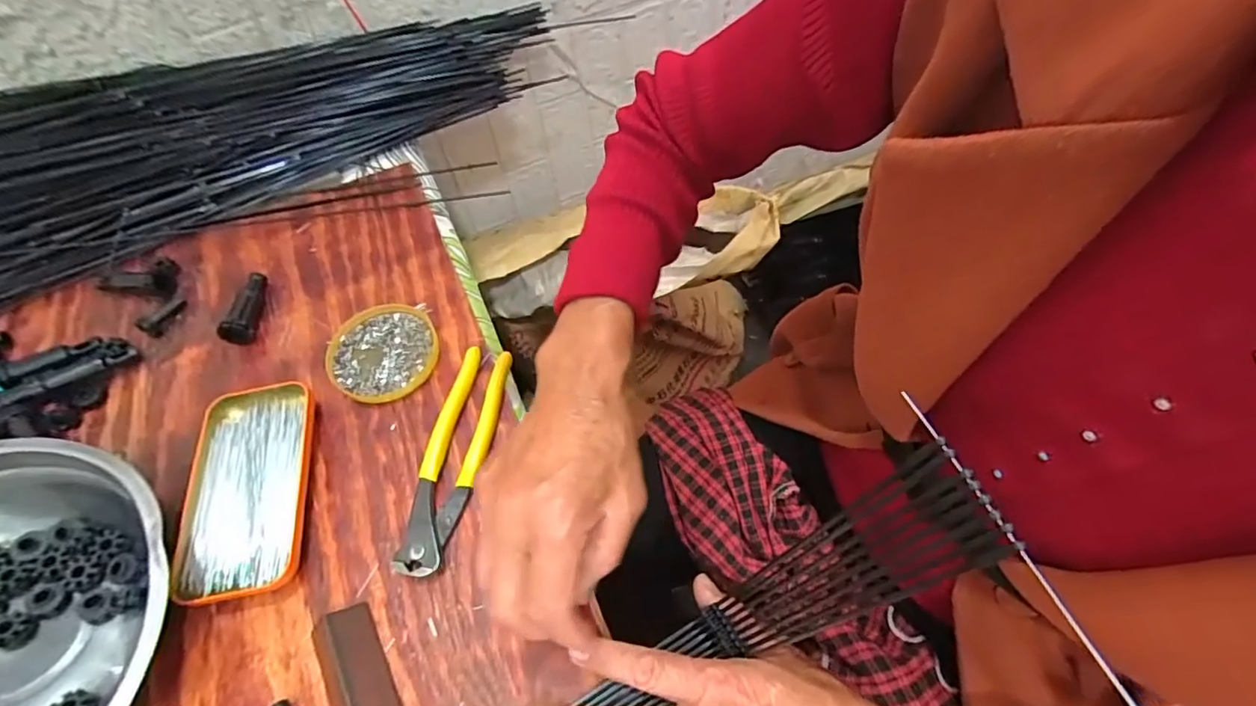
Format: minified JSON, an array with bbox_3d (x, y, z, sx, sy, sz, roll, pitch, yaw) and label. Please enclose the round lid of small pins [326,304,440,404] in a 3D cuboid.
[{"bbox_3d":[-0.195,0.000,0.432,0.083,0.010,0.083,-15,60,-5],"label":"round lid of small pins"}]

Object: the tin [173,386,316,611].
[{"bbox_3d":[-0.266,0.093,0.375,0.085,0.019,0.143,-11,60,-3],"label":"tin"}]

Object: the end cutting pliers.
[{"bbox_3d":[-0.120,0.070,0.384,0.038,0.014,0.163,7,60,7],"label":"end cutting pliers"}]

